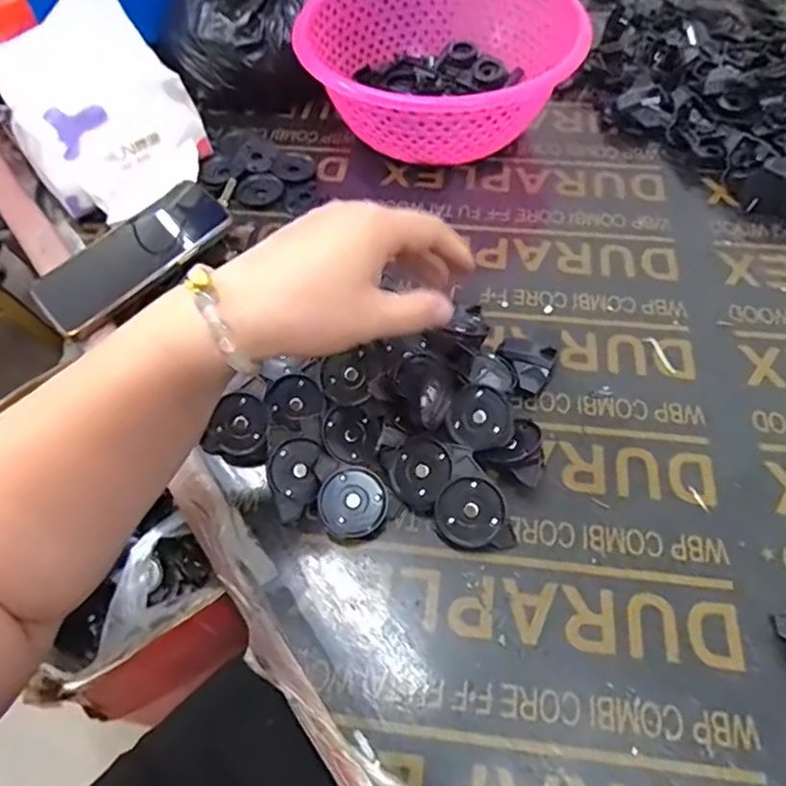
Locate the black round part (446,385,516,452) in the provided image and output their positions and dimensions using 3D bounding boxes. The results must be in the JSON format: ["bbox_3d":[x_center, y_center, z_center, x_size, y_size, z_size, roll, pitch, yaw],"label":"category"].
[{"bbox_3d":[0.059,0.017,0.395,0.043,0.007,0.043,1,73,-3],"label":"black round part"}]

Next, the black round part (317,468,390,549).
[{"bbox_3d":[-0.025,0.072,0.378,0.044,0.006,0.048,0,88,-10],"label":"black round part"}]

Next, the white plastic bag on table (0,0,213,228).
[{"bbox_3d":[-0.256,-0.253,0.521,0.141,0.127,0.137,-30,60,-15],"label":"white plastic bag on table"}]

